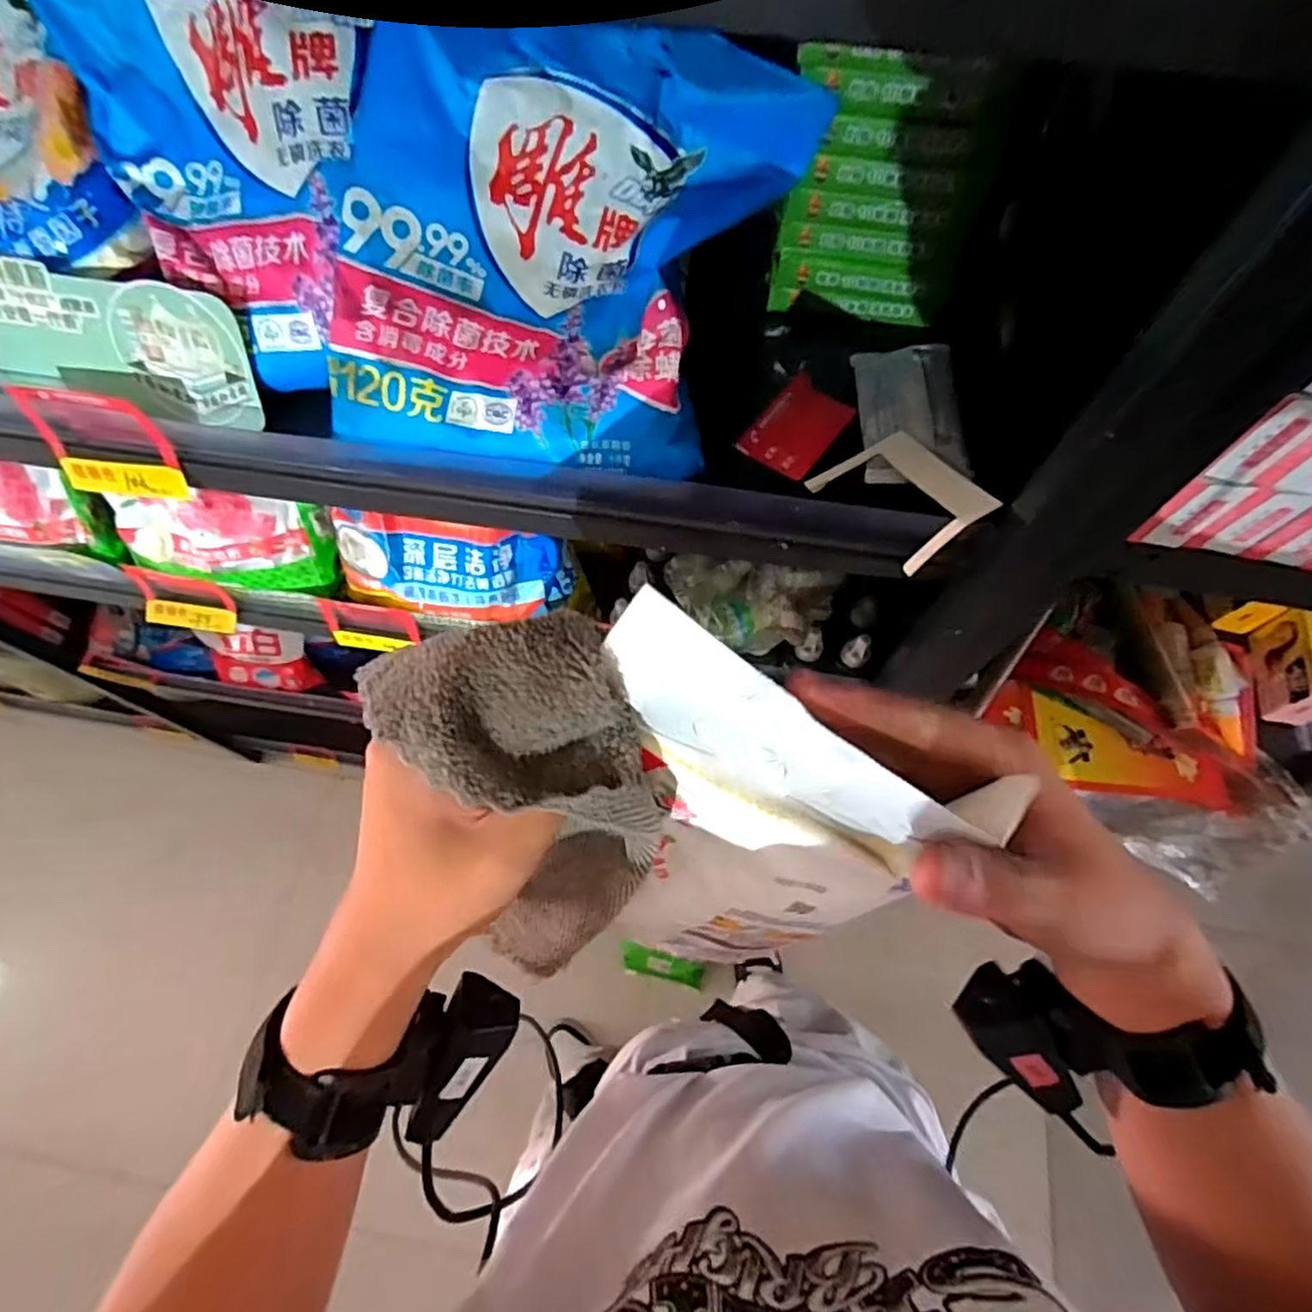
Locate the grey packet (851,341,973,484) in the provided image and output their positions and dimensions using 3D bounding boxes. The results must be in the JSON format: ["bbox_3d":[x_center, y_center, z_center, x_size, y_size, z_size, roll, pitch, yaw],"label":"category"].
[{"bbox_3d":[0.182,-0.175,0.483,0.070,0.012,0.124,-1,66,0],"label":"grey packet"}]

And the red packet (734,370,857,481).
[{"bbox_3d":[0.102,-0.166,0.489,0.057,0.010,0.078,34,70,14],"label":"red packet"}]

